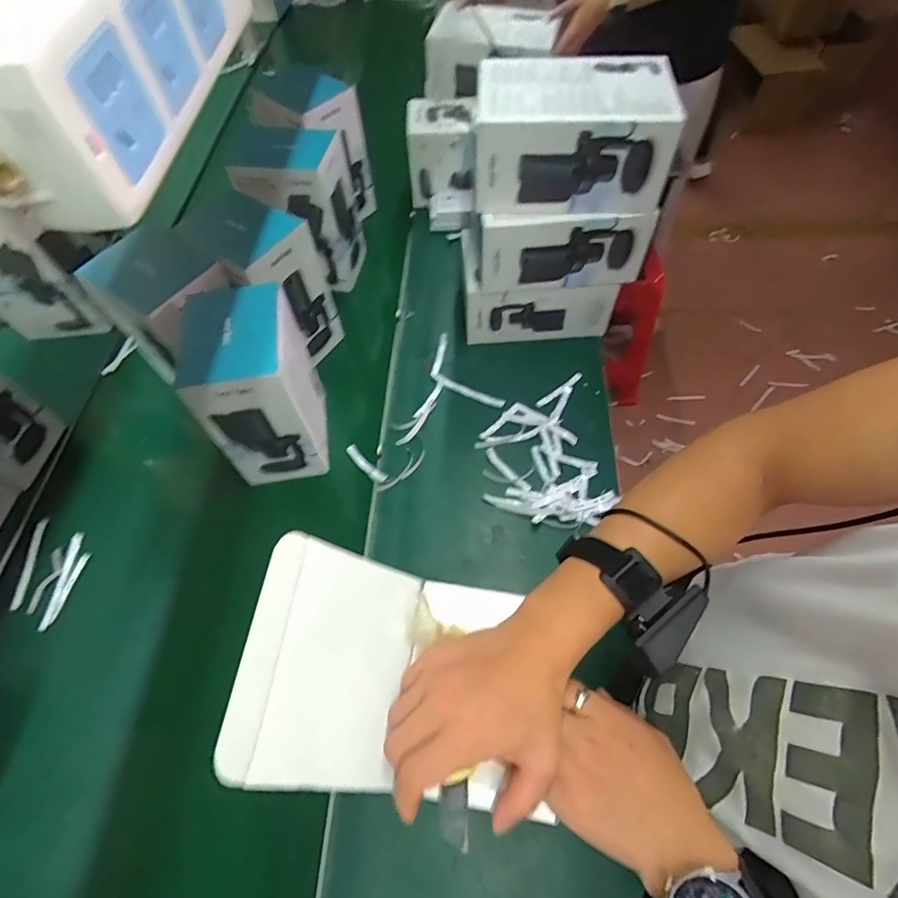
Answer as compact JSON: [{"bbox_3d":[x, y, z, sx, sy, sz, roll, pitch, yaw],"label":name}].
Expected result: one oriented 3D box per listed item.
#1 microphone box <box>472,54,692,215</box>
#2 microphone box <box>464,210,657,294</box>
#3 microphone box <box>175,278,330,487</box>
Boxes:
[{"bbox_3d":[0.157,-0.396,0.632,0.235,0.117,0.149,6,64,5],"label":"microphone box"},{"bbox_3d":[0.154,-0.327,0.740,0.252,0.135,0.147,0,64,2],"label":"microphone box"},{"bbox_3d":[-0.248,-0.076,0.673,0.120,0.240,0.161,-10,64,-3],"label":"microphone box"}]

